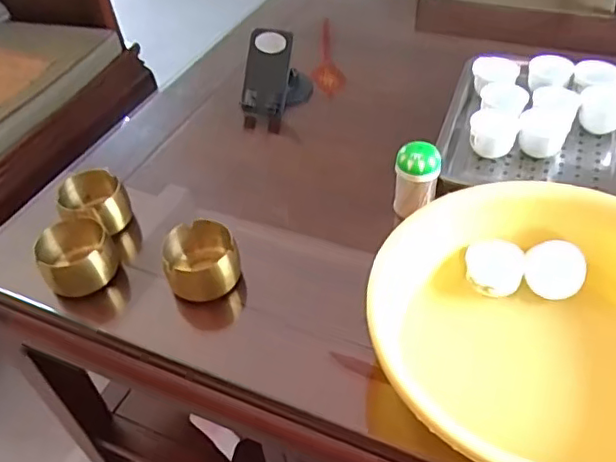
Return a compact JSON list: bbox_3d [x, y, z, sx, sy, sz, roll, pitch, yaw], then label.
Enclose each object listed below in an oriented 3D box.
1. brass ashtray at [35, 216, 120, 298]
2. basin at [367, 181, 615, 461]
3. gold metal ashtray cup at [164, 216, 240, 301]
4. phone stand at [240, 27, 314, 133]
[{"bbox_3d":[-0.247,0.024,0.630,0.075,0.048,0.079,-2,45,2],"label":"brass ashtray"},{"bbox_3d":[0.200,0.095,0.498,0.280,0.113,0.276,-2,45,2],"label":"basin"},{"bbox_3d":[-0.112,0.029,0.611,0.075,0.057,0.064,-13,46,-8],"label":"gold metal ashtray cup"},{"bbox_3d":[-0.049,-0.221,0.829,0.065,0.115,0.106,22,51,24],"label":"phone stand"}]

